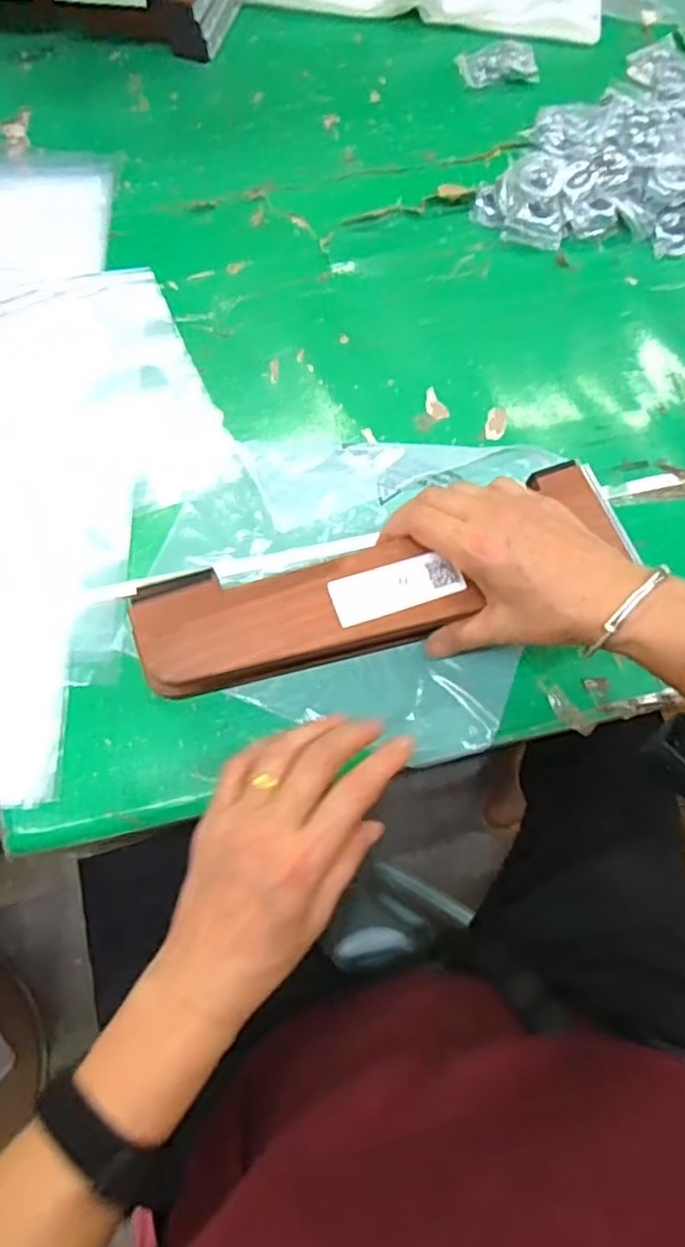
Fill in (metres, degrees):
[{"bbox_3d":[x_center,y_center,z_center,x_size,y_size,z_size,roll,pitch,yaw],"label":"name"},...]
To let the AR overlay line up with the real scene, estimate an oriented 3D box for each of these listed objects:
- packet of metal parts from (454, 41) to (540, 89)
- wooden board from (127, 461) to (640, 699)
[{"bbox_3d":[0.139,-0.500,0.612,0.066,0.007,0.045,-13,75,-4],"label":"packet of metal parts"},{"bbox_3d":[0.029,-0.028,0.416,0.301,0.017,0.075,-18,76,-10],"label":"wooden board"}]

